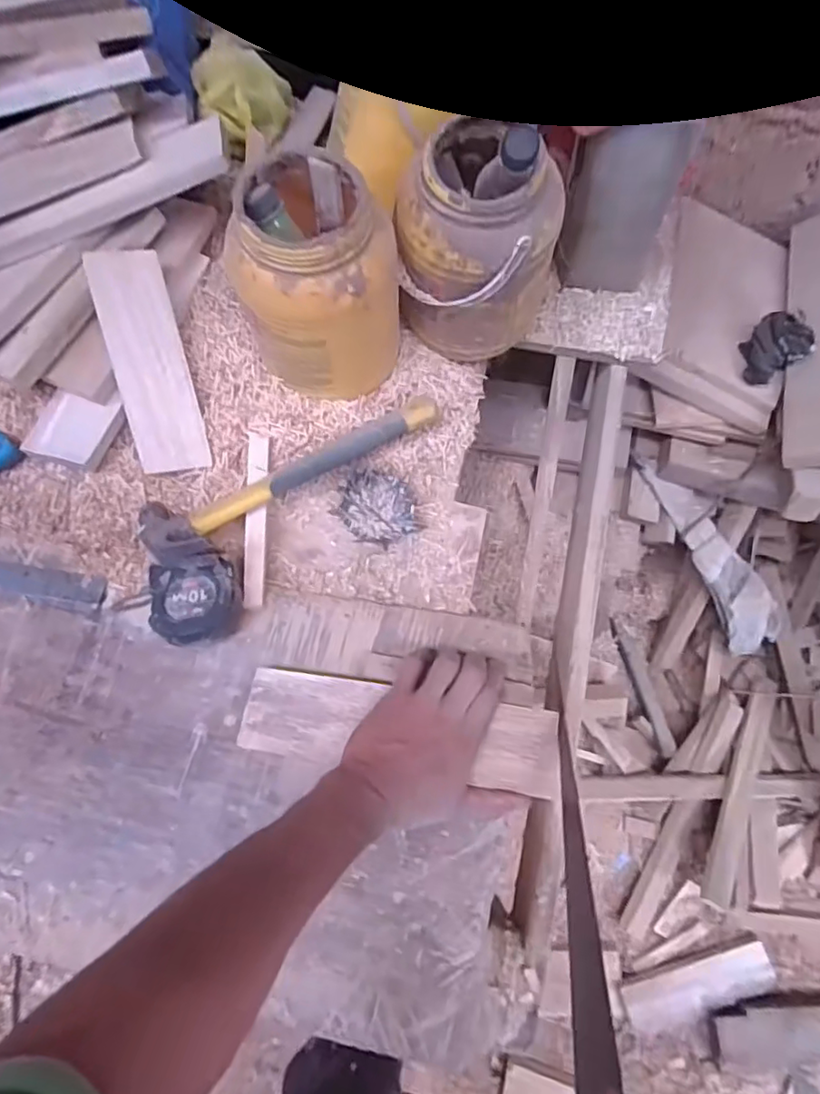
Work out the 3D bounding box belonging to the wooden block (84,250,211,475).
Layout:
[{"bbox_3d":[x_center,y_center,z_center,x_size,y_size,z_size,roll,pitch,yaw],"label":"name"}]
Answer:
[{"bbox_3d":[-0.277,-0.193,0.622,0.071,0.023,0.226,-14,99,-6],"label":"wooden block"}]

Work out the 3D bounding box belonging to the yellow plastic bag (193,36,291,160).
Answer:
[{"bbox_3d":[-0.201,-0.540,0.705,0.115,0.069,0.099,-7,66,-3],"label":"yellow plastic bag"}]

